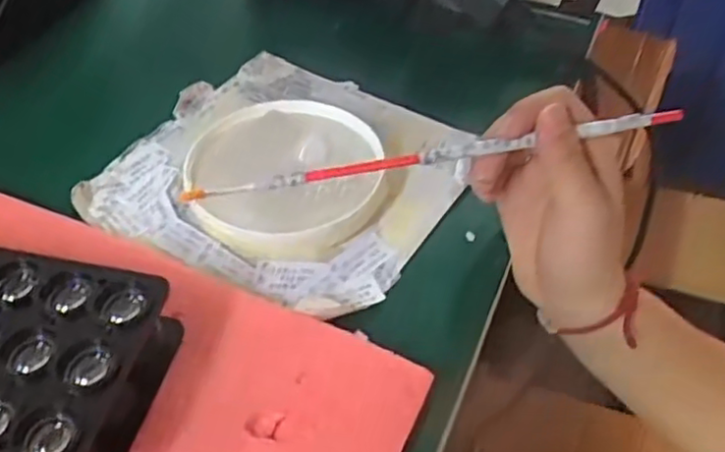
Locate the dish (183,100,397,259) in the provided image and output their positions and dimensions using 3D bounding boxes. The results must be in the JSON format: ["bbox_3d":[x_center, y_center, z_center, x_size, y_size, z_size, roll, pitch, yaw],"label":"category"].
[{"bbox_3d":[-0.047,-0.033,0.416,0.120,0.021,0.119,0,47,0],"label":"dish"}]

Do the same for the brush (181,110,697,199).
[{"bbox_3d":[0.036,-0.035,0.334,0.247,0.011,0.005,-10,48,-2],"label":"brush"}]

